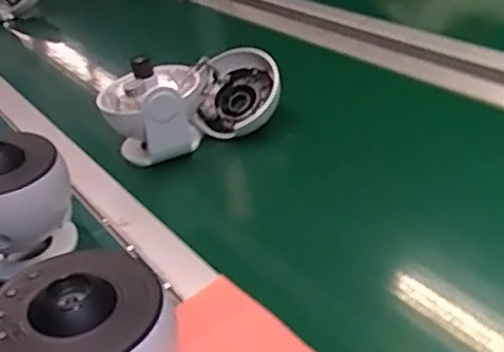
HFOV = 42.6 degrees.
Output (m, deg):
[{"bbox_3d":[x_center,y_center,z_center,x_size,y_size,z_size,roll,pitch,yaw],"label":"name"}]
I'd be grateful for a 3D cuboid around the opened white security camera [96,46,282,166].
[{"bbox_3d":[-0.072,-0.082,0.779,0.202,0.119,0.108,-16,36,-20],"label":"opened white security camera"}]

